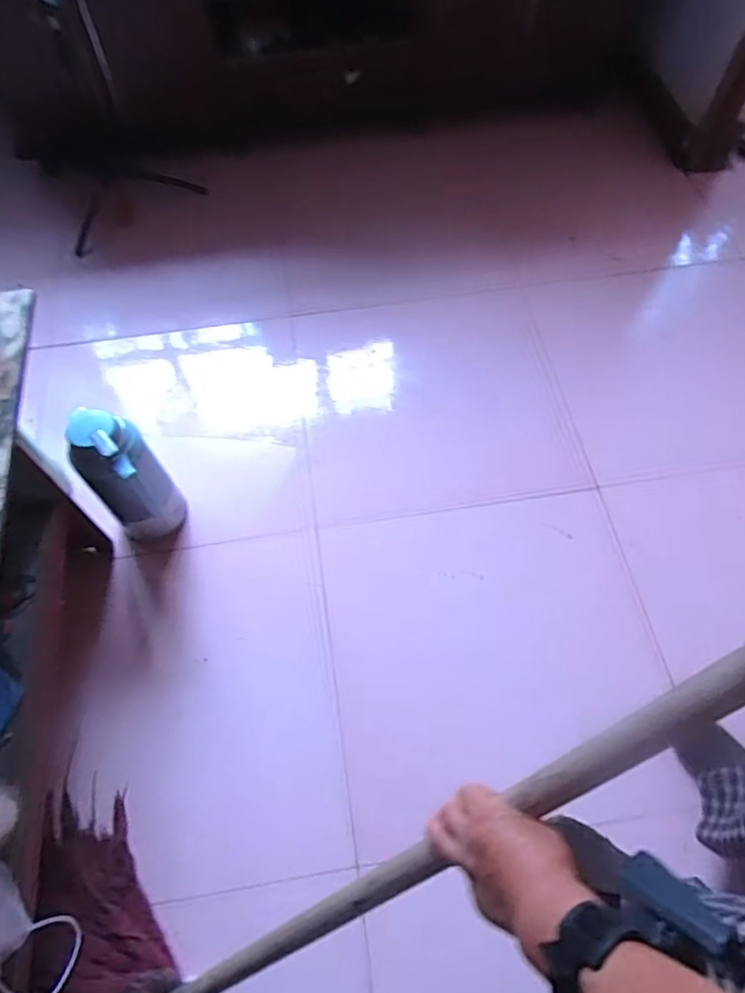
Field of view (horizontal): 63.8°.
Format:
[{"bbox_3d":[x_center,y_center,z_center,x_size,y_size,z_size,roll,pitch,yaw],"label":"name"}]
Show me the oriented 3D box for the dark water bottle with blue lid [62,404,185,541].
[{"bbox_3d":[-0.443,-0.025,1.095,0.120,0.320,0.131,-1,63,1],"label":"dark water bottle with blue lid"}]

